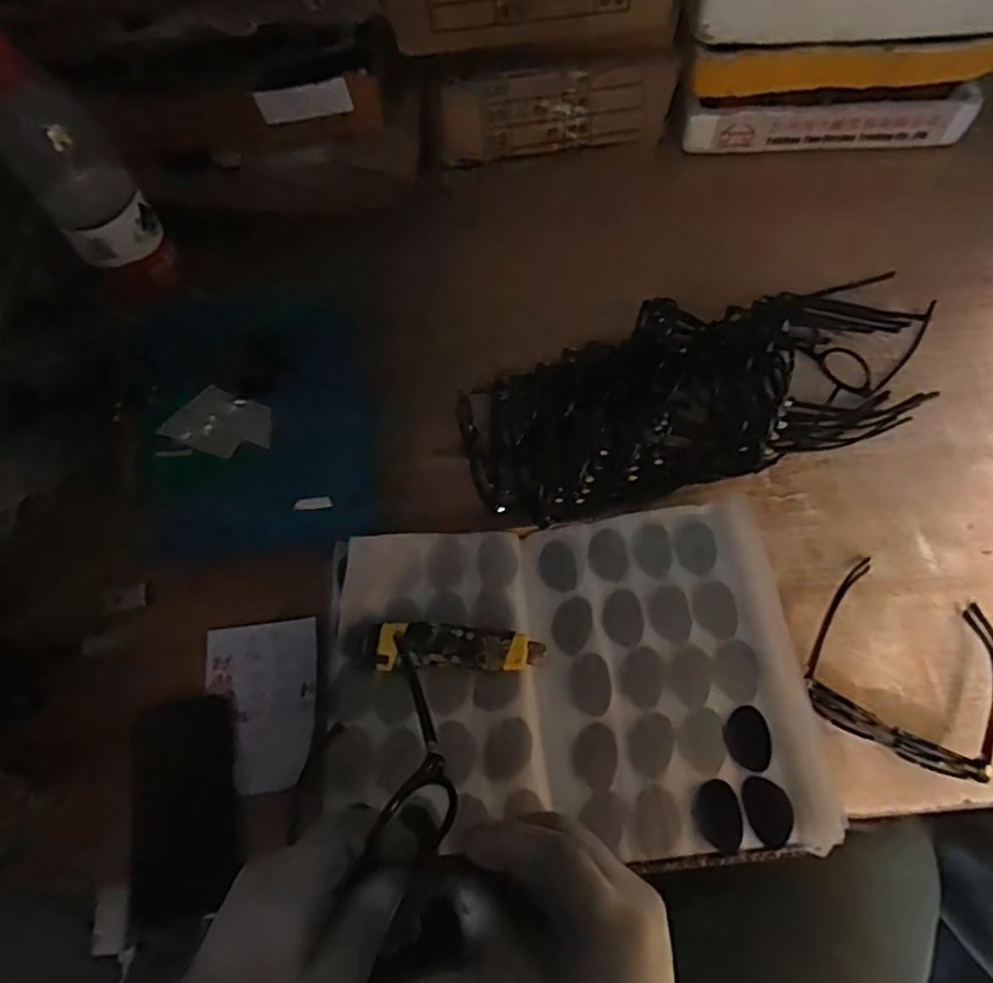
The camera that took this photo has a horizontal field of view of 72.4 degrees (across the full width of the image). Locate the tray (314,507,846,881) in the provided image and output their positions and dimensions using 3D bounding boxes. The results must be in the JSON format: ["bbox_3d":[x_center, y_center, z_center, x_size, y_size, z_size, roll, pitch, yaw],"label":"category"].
[{"bbox_3d":[0.052,0.154,0.547,0.372,0.037,0.275,-6,64,-1],"label":"tray"}]

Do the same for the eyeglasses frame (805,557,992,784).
[{"bbox_3d":[0.354,0.146,0.582,0.156,0.036,0.160,24,68,13],"label":"eyeglasses frame"}]

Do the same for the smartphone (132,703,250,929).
[{"bbox_3d":[-0.264,0.271,0.581,0.083,0.014,0.176,0,80,-15],"label":"smartphone"}]

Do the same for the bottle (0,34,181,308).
[{"bbox_3d":[-0.385,-0.283,0.635,0.089,0.237,0.072,-35,68,-14],"label":"bottle"}]

